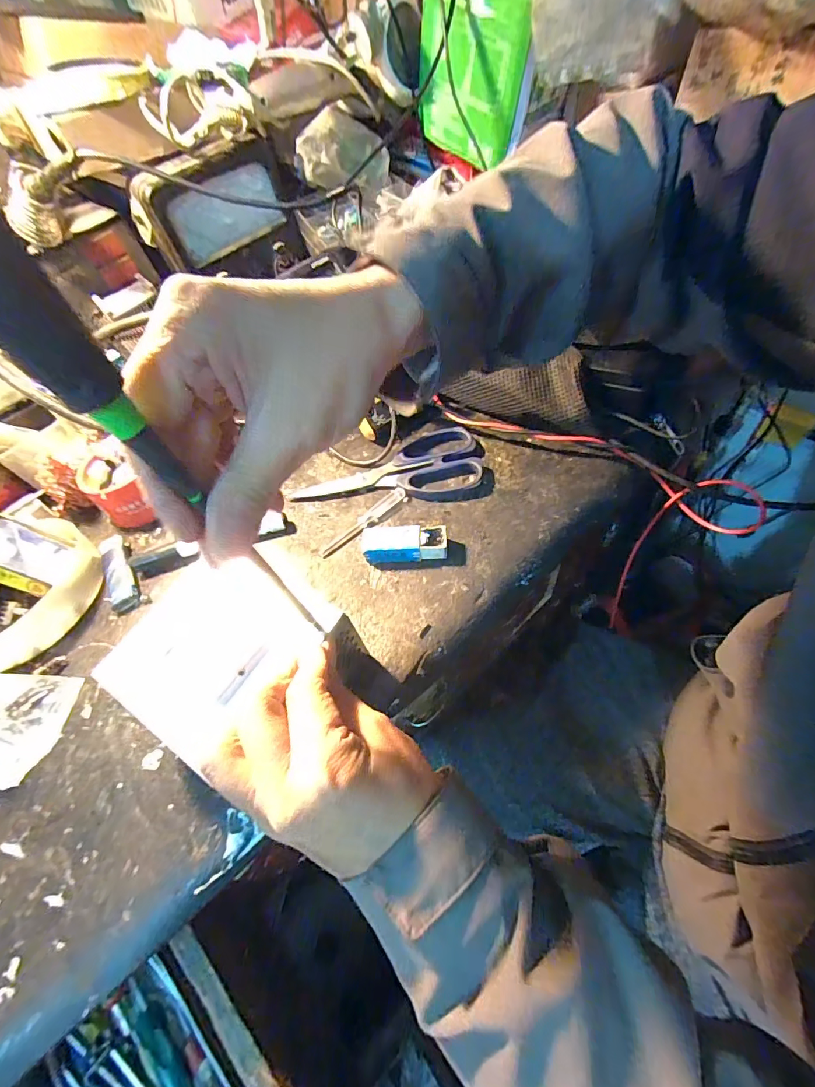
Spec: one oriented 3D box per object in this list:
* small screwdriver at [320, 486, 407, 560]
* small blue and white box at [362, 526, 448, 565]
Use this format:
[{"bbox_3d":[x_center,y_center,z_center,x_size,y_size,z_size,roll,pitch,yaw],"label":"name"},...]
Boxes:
[{"bbox_3d":[-0.039,-0.019,0.381,0.090,0.008,0.013,-39,59,-16],"label":"small screwdriver"},{"bbox_3d":[-0.003,-0.001,0.355,0.069,0.018,0.027,-3,56,8],"label":"small blue and white box"}]

